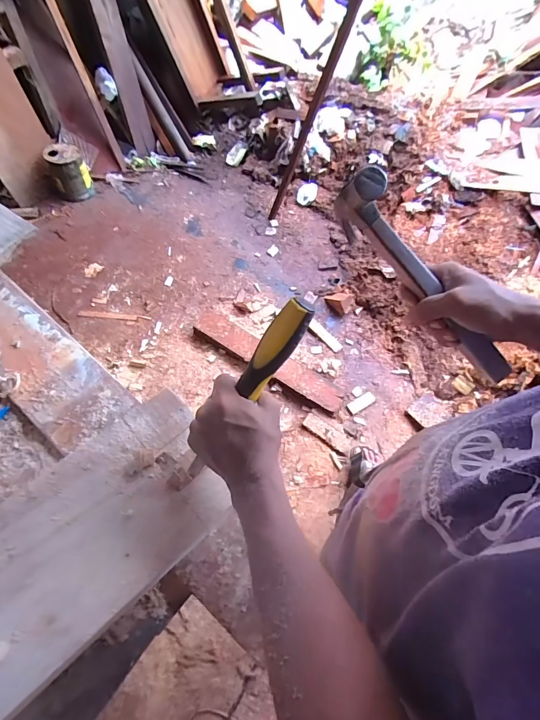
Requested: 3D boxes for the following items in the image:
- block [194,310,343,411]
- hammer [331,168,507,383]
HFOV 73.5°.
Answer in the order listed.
[{"bbox_3d":[-0.008,-0.008,1.474,0.676,0.061,0.128,32,64,13],"label":"block"},{"bbox_3d":[0.165,-0.076,0.380,0.264,0.087,0.037,46,65,-10],"label":"hammer"}]

